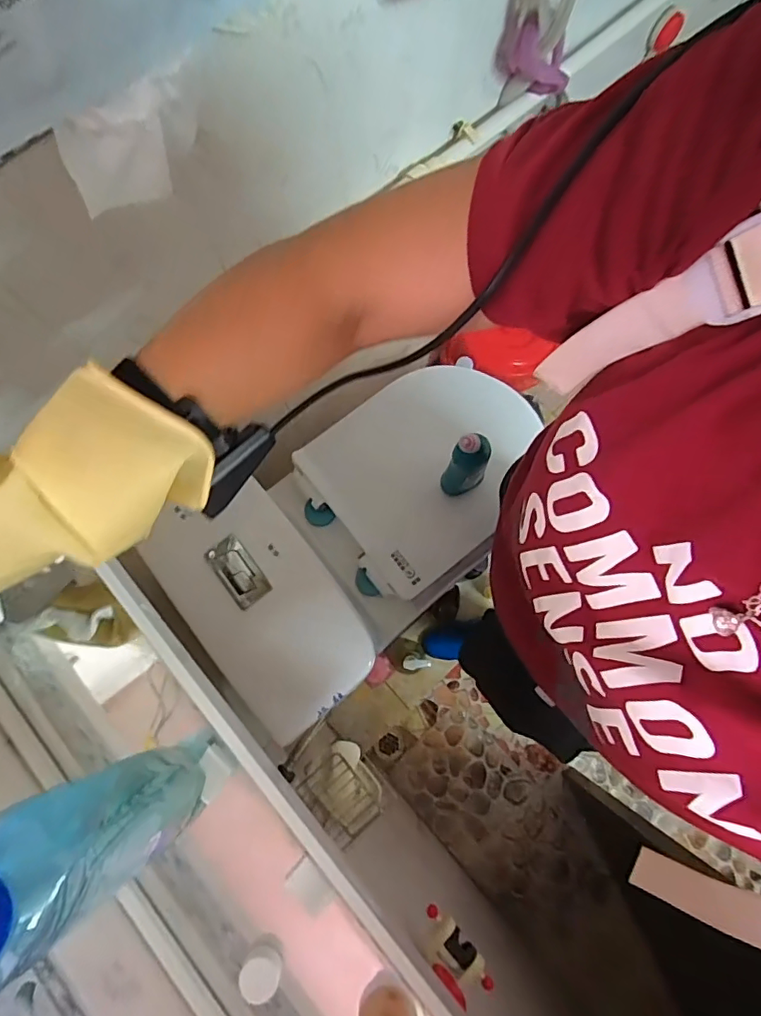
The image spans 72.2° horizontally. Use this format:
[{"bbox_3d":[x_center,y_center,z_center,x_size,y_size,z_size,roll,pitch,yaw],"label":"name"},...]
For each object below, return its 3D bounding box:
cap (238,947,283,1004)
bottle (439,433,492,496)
[{"bbox_3d":[-0.077,0.302,0.339,0.025,0.020,0.023,0,76,0],"label":"cap"},{"bbox_3d":[0.144,-0.068,0.870,0.056,0.222,0.053,0,76,0],"label":"bottle"}]

